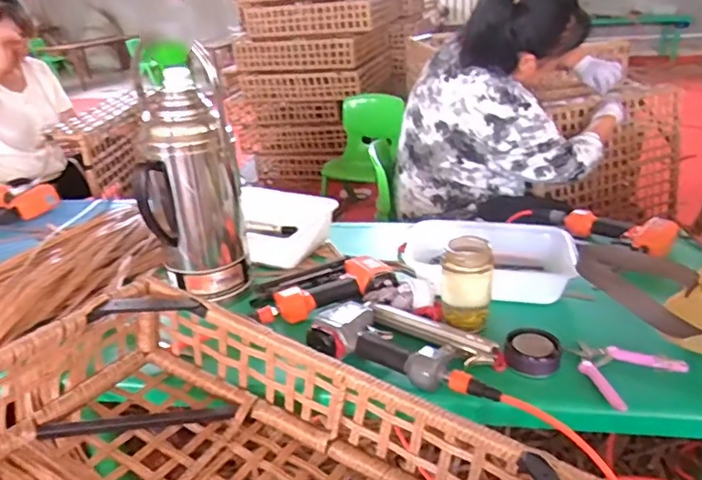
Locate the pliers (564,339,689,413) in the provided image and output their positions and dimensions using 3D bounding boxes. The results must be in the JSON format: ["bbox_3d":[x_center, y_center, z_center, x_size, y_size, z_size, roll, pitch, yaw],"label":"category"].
[{"bbox_3d":[0.373,0.177,0.777,0.153,0.014,0.127,-17,29,-27],"label":"pliers"}]

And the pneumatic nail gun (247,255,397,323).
[{"bbox_3d":[-0.055,0.079,0.968,0.235,0.059,0.155,-9,26,-14],"label":"pneumatic nail gun"}]

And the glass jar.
[{"bbox_3d":[0.184,0.068,0.870,0.077,0.147,0.068,6,27,17],"label":"glass jar"}]

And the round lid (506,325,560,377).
[{"bbox_3d":[0.261,0.158,0.786,0.071,0.029,0.086,10,28,24],"label":"round lid"}]

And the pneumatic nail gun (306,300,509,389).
[{"bbox_3d":[0.083,0.139,0.798,0.267,0.052,0.160,6,27,18],"label":"pneumatic nail gun"}]

